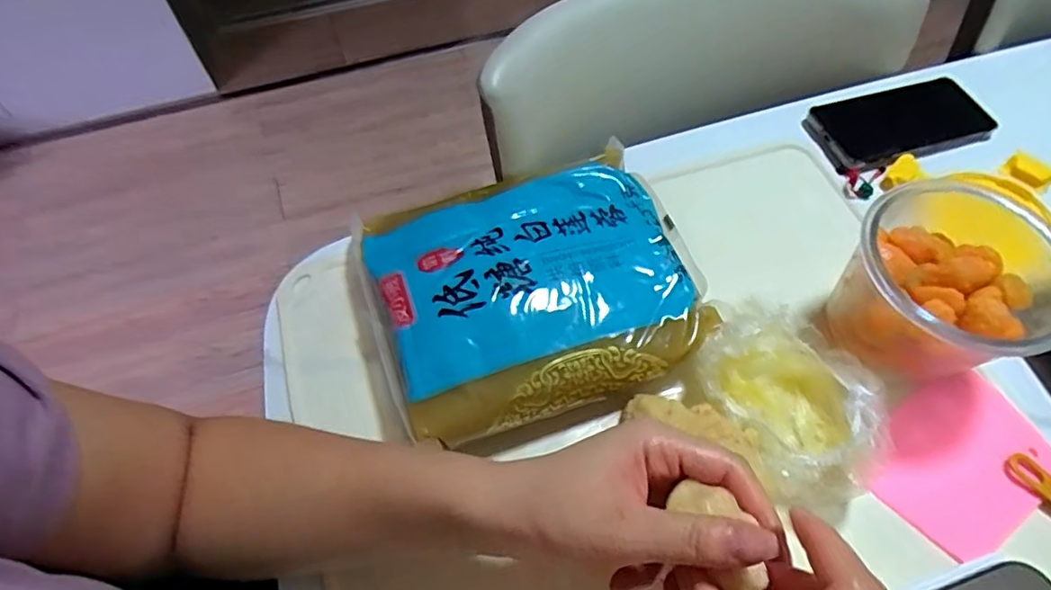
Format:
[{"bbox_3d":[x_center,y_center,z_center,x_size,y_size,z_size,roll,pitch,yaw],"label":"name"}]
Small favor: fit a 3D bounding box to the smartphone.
[{"bbox_3d":[0.352,-0.163,0.550,0.159,0.018,0.084,-14,61,-7],"label":"smartphone"}]

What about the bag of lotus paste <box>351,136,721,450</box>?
[{"bbox_3d":[0.004,-0.010,0.422,0.233,0.046,0.192,-18,61,-8],"label":"bag of lotus paste"}]

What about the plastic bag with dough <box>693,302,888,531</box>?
[{"bbox_3d":[0.181,0.072,0.386,0.094,0.062,0.132,-20,62,-10],"label":"plastic bag with dough"}]

